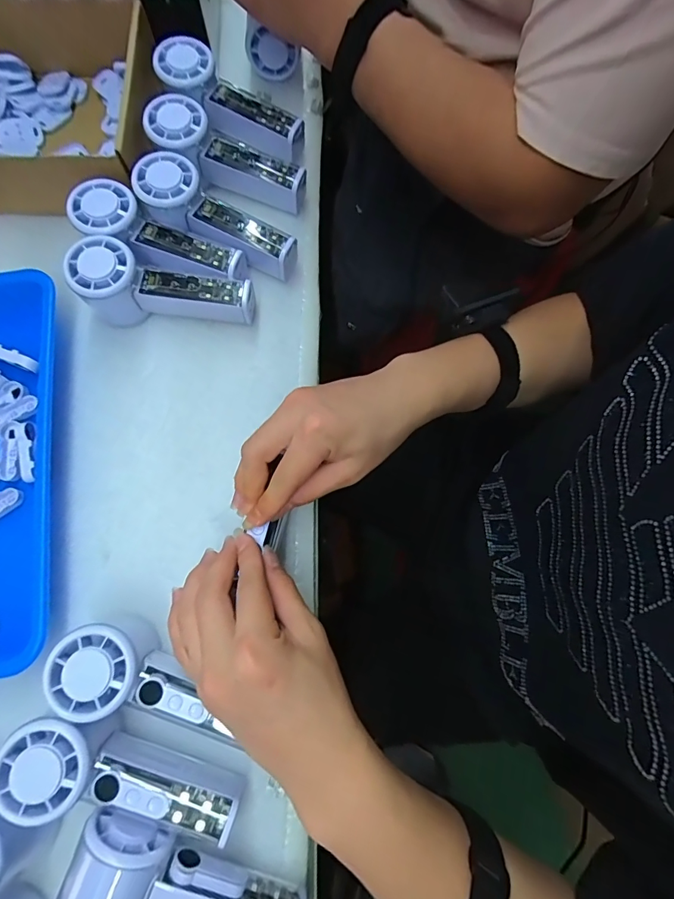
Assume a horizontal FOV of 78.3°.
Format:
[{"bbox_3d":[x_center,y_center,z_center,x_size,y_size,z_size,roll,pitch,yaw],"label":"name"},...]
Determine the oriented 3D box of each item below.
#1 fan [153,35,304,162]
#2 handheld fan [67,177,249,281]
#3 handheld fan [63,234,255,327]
[{"bbox_3d":[-0.109,-0.352,0.420,0.162,0.044,0.056,31,76,-7],"label":"fan"},{"bbox_3d":[-0.163,-0.188,0.382,0.152,0.048,0.052,25,76,5],"label":"handheld fan"},{"bbox_3d":[-0.154,-0.139,0.371,0.148,0.053,0.052,12,75,2],"label":"handheld fan"}]

